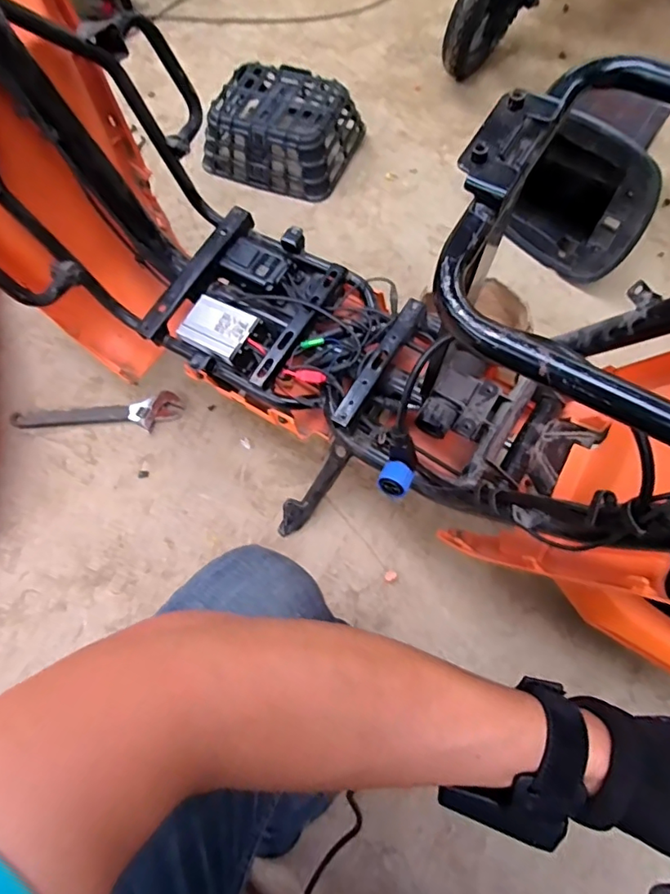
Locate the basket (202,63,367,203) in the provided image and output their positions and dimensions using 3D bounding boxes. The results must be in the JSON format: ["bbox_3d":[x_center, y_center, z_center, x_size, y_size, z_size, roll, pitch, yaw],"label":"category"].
[{"bbox_3d":[-0.114,-0.687,1.128,0.286,0.131,0.224,22,68,11],"label":"basket"}]

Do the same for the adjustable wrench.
[{"bbox_3d":[-0.412,-0.048,0.891,0.288,0.014,0.070,-9,66,-3],"label":"adjustable wrench"}]

